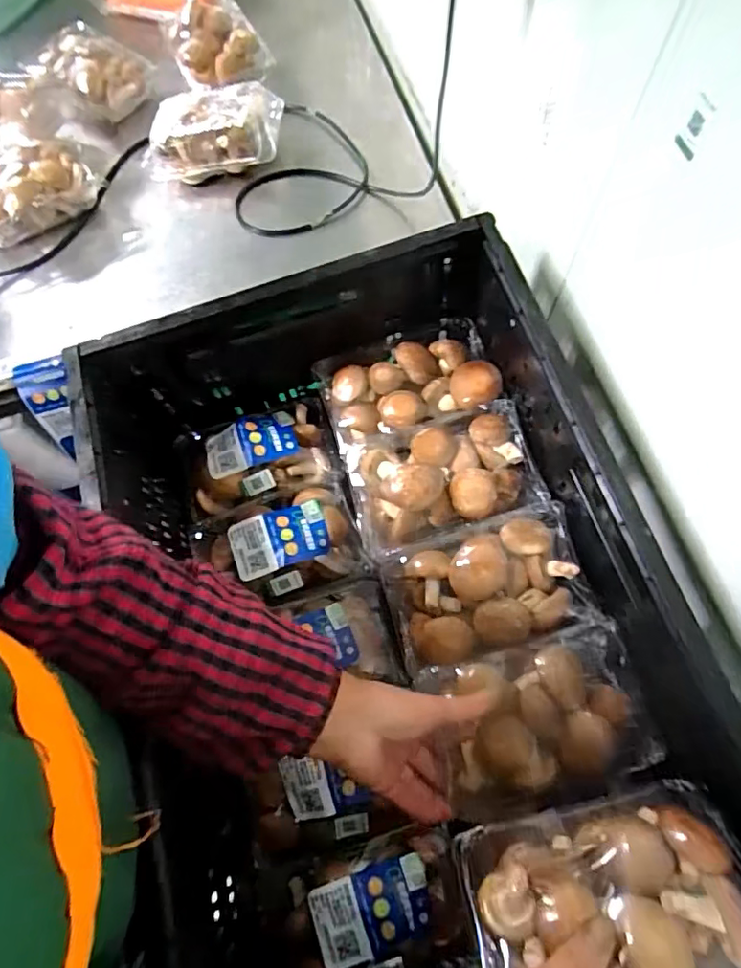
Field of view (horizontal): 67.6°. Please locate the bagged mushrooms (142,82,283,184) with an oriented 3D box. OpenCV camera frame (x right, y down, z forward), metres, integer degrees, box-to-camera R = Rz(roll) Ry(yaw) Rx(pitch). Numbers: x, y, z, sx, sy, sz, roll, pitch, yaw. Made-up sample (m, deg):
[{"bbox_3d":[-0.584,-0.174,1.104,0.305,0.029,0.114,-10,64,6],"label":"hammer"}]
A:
[{"bbox_3d":[-0.197,-0.438,0.695,0.162,0.067,0.102,0,70,2],"label":"bagged mushrooms"}]

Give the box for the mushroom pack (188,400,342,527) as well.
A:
[{"bbox_3d":[-0.123,-0.030,0.606,0.161,0.048,0.110,-14,70,-3],"label":"mushroom pack"}]

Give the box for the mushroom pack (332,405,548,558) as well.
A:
[{"bbox_3d":[0.067,-0.008,0.543,0.172,0.079,0.128,-15,70,-3],"label":"mushroom pack"}]

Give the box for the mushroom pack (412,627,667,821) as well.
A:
[{"bbox_3d":[0.143,0.193,0.456,0.174,0.044,0.118,-14,70,-3],"label":"mushroom pack"}]

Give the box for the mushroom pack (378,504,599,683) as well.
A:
[{"bbox_3d":[0.100,0.091,0.485,0.165,0.051,0.107,-16,70,-3],"label":"mushroom pack"}]

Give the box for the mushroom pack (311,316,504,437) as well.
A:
[{"bbox_3d":[0.036,-0.106,0.567,0.169,0.046,0.112,-16,70,-4],"label":"mushroom pack"}]

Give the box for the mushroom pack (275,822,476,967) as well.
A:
[{"bbox_3d":[0.008,0.366,0.471,0.152,0.047,0.109,-14,70,-3],"label":"mushroom pack"}]

